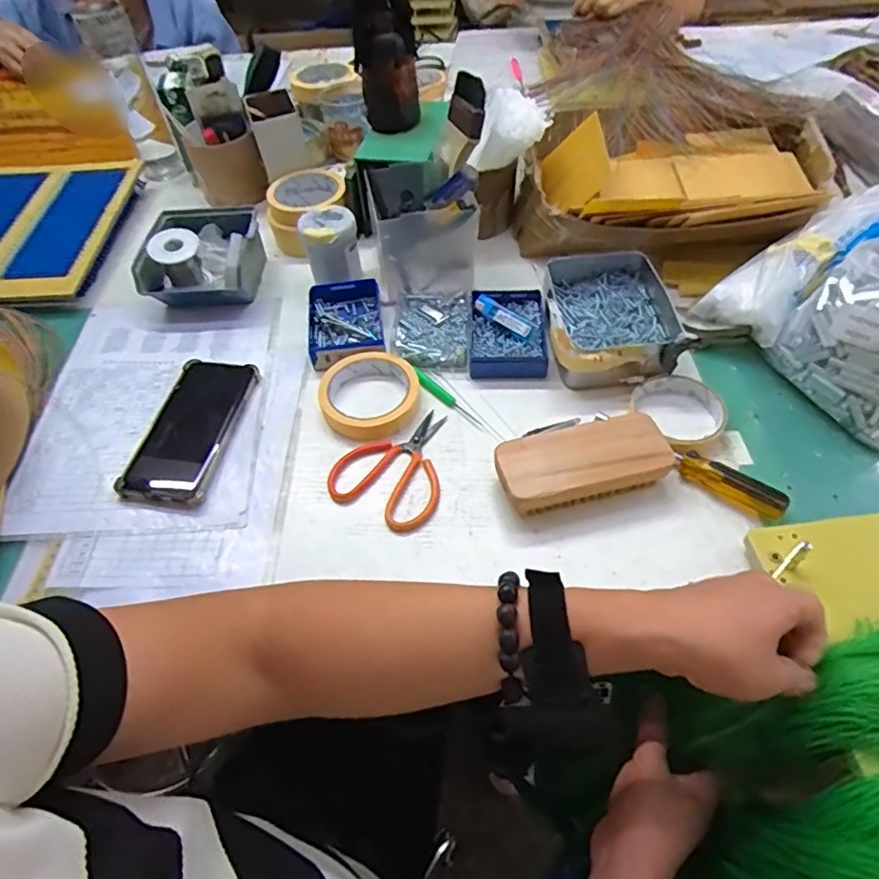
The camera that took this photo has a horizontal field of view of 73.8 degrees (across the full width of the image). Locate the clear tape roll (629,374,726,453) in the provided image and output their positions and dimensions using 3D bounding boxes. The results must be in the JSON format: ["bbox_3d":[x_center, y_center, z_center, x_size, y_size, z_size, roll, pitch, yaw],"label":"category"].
[{"bbox_3d":[0.223,-0.026,0.533,0.078,0.021,0.084,-2,52,3],"label":"clear tape roll"}]

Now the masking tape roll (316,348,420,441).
[{"bbox_3d":[-0.068,-0.044,0.564,0.095,0.018,0.102,-2,52,3],"label":"masking tape roll"}]

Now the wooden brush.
[{"bbox_3d":[0.118,0.020,0.491,0.137,0.032,0.061,-13,53,-6],"label":"wooden brush"}]

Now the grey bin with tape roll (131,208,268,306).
[{"bbox_3d":[-0.273,-0.209,0.679,0.115,0.074,0.131,-2,52,3],"label":"grey bin with tape roll"}]

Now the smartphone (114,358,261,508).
[{"bbox_3d":[-0.242,-0.012,0.570,0.082,0.009,0.170,6,53,9],"label":"smartphone"}]

